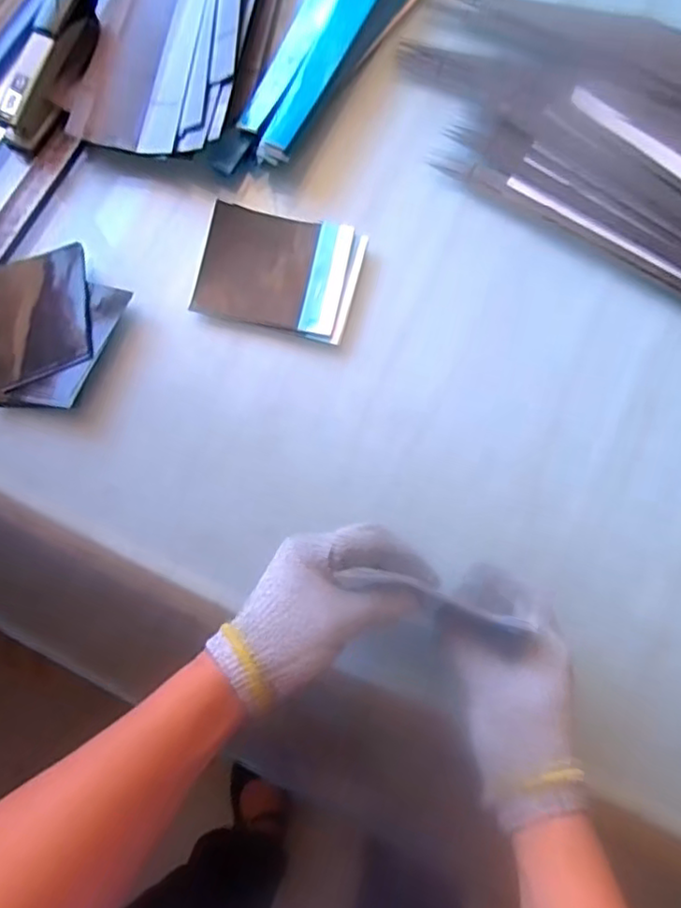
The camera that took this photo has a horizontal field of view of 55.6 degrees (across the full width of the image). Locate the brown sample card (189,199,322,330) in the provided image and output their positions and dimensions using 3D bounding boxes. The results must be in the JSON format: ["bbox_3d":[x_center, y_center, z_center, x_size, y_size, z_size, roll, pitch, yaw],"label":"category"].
[{"bbox_3d":[-0.071,-0.161,0.546,0.094,0.007,0.099,12,75,4],"label":"brown sample card"}]

